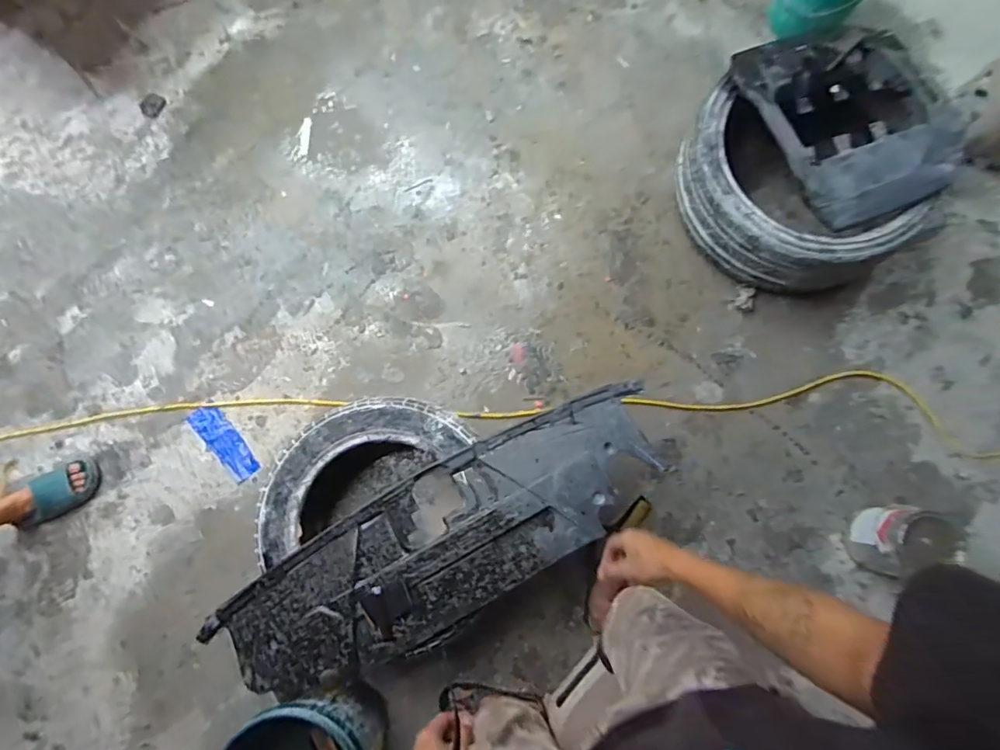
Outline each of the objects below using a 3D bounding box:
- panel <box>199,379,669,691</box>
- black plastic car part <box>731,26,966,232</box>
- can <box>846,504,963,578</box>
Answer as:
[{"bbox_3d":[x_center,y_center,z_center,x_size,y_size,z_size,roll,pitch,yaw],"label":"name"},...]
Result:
[{"bbox_3d":[-0.119,0.380,1.224,1.033,0.050,0.333,-27,80,-4],"label":"panel"},{"bbox_3d":[0.873,-0.657,1.382,0.464,0.173,0.542,-30,79,-3],"label":"black plastic car part"},{"bbox_3d":[0.964,0.397,1.326,0.155,0.234,0.143,-1,79,3],"label":"can"}]

